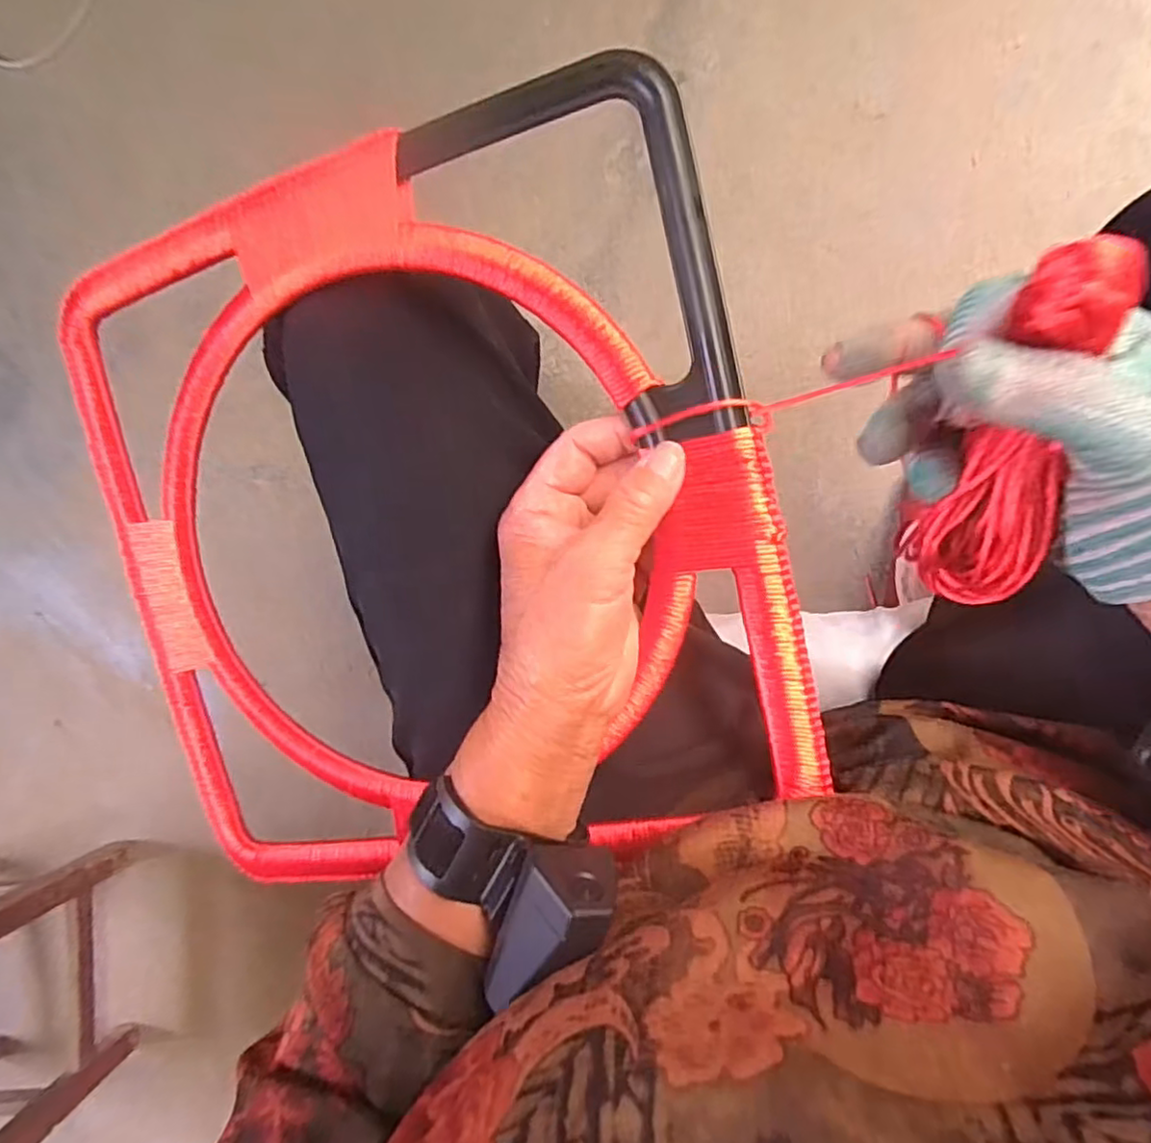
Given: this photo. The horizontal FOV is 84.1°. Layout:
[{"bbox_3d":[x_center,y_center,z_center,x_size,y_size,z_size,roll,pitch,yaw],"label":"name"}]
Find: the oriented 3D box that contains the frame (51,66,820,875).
[{"bbox_3d":[-0.083,-0.015,0.305,0.340,0.013,0.326,-13,98,17],"label":"frame"}]

